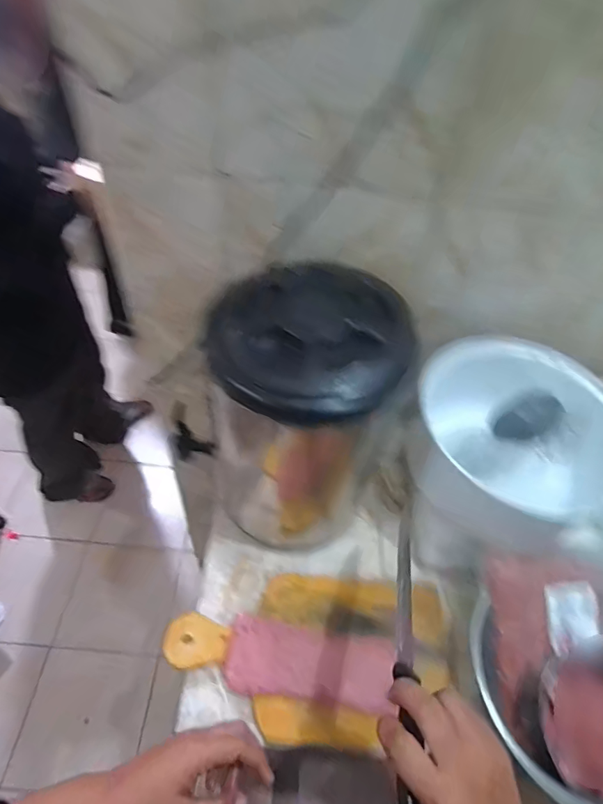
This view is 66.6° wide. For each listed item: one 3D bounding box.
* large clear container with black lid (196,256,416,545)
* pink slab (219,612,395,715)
[{"bbox_3d":[0.005,0.030,0.571,0.190,0.350,0.182,19,52,9],"label":"large clear container with black lid"},{"bbox_3d":[0.011,0.316,0.554,0.198,0.015,0.076,9,51,1],"label":"pink slab"}]

